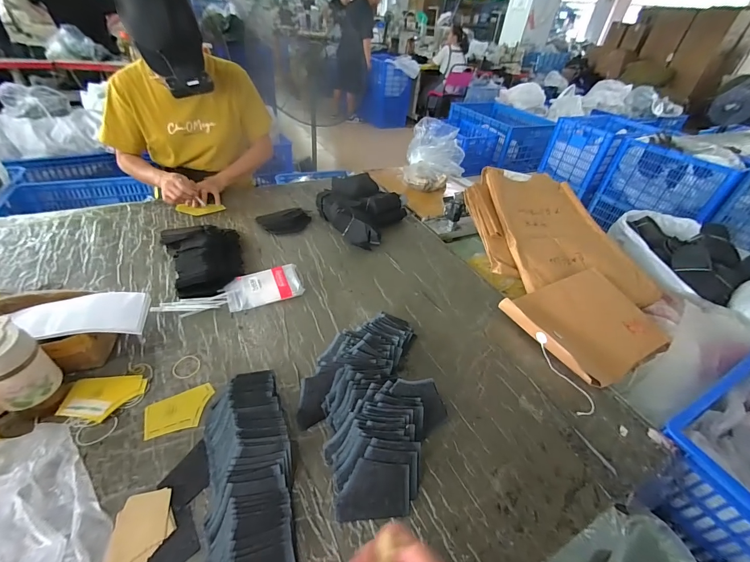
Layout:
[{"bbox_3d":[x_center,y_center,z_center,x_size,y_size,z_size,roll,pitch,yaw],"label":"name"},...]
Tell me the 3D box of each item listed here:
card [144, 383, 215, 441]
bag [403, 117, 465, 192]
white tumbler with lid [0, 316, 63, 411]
[{"bbox_3d":[-0.331,0.221,0.569,0.104,0.004,0.073,-14,43,-24],"label":"card"},{"bbox_3d":[0.230,-0.483,1.288,0.227,0.224,0.143,12,39,6],"label":"bag"},{"bbox_3d":[-0.544,0.138,0.505,0.075,0.149,0.081,27,43,24],"label":"white tumbler with lid"}]

